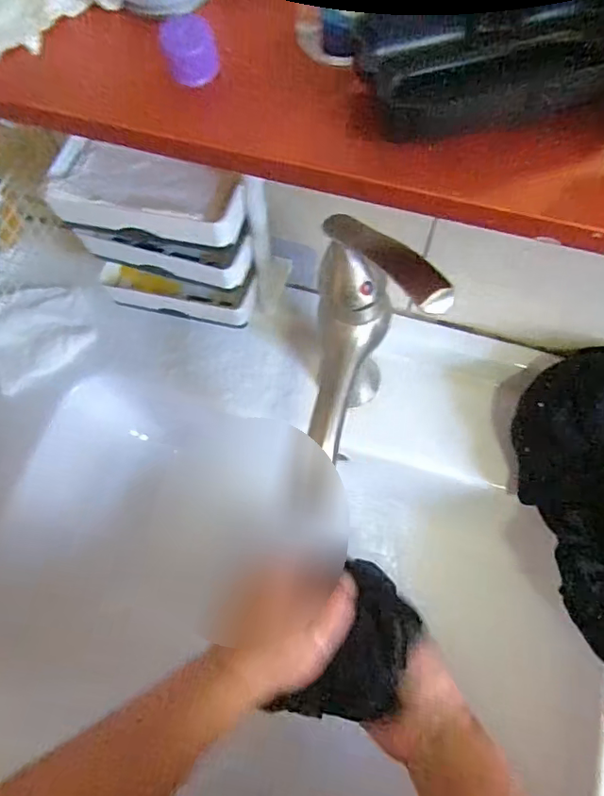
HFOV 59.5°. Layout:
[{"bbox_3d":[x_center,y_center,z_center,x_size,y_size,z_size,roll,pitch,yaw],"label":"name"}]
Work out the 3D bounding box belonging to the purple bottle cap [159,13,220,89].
[{"bbox_3d":[-0.043,-0.135,0.206,0.020,0.019,0.018,-10,67,-3],"label":"purple bottle cap"}]

